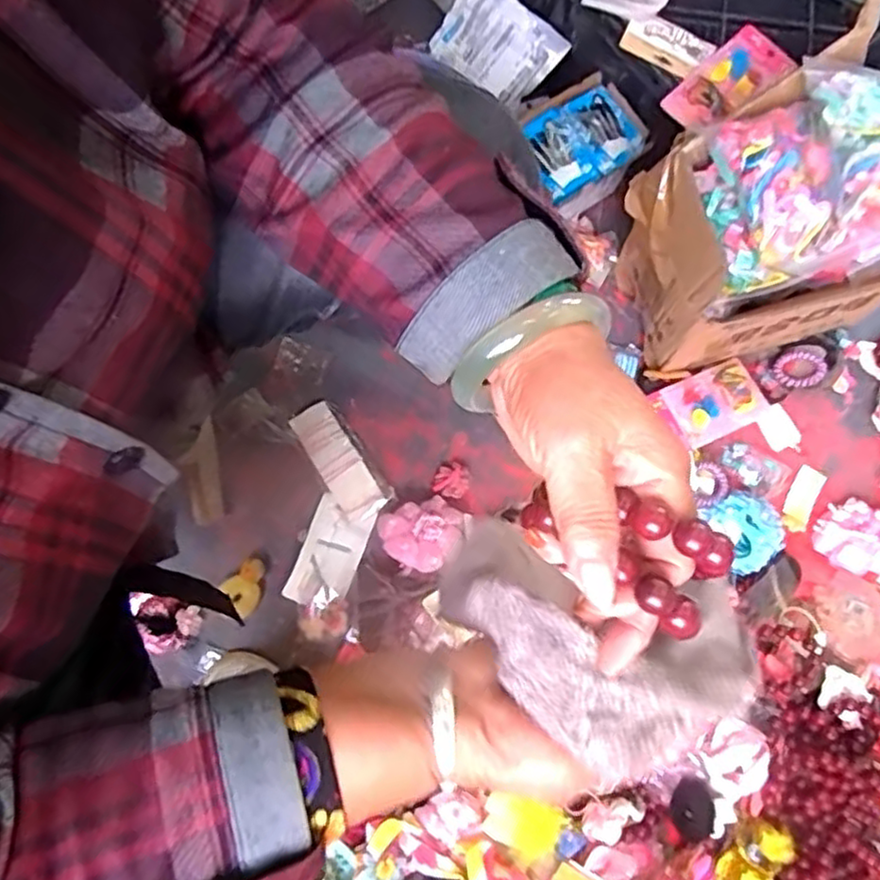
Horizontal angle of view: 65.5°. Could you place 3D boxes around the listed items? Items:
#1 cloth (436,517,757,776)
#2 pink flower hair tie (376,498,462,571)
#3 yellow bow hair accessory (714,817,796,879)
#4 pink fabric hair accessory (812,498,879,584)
[{"bbox_3d":[0.070,0.099,0.334,0.143,0.099,0.088,16,79,3],"label":"cloth"},{"bbox_3d":[-0.018,0.107,0.768,0.089,0.045,0.075,-22,80,-4],"label":"pink flower hair tie"},{"bbox_3d":[0.308,0.419,0.673,0.047,0.031,0.084,27,80,5],"label":"yellow bow hair accessory"},{"bbox_3d":[0.481,0.115,0.769,0.112,0.033,0.085,27,80,5],"label":"pink fabric hair accessory"}]

